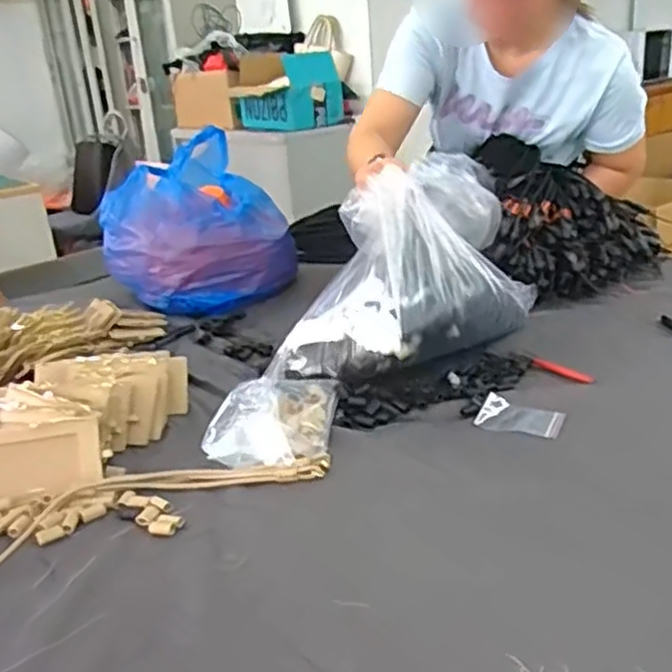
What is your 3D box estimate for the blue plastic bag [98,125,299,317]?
[{"bbox_3d":[-0.236,-0.189,1.253,0.308,0.236,0.293,-7,22,-4],"label":"blue plastic bag"}]

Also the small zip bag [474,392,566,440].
[{"bbox_3d":[0.195,0.086,0.752,0.085,0.004,0.064,10,30,26],"label":"small zip bag"}]

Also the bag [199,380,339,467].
[{"bbox_3d":[-0.069,0.082,0.752,0.124,0.039,0.160,-2,20,9],"label":"bag"}]

